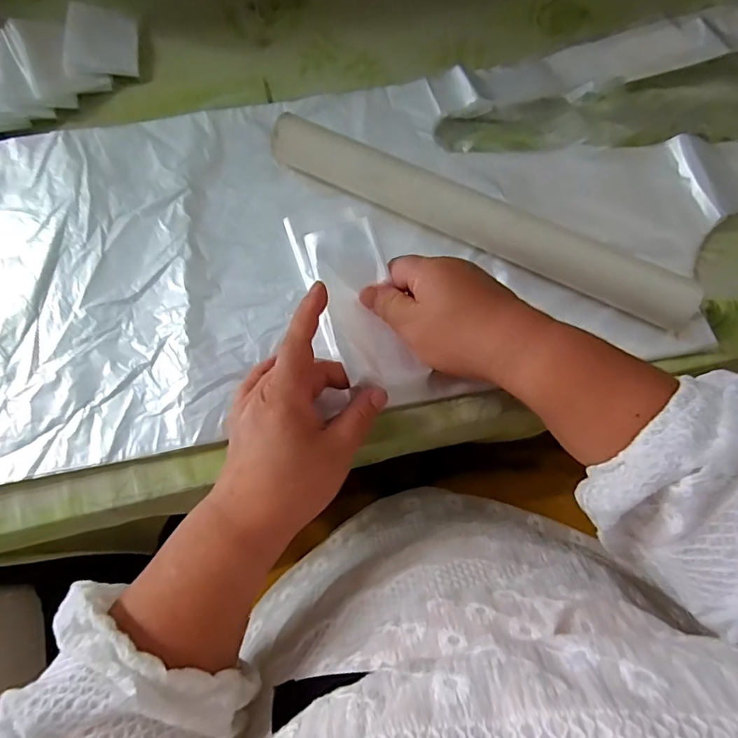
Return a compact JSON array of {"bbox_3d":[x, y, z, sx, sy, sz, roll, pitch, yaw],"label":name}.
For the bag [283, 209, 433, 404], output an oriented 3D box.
[{"bbox_3d":[-0.008,-0.045,0.359,0.059,0.027,0.150,-24,89,-7],"label":"bag"}]

